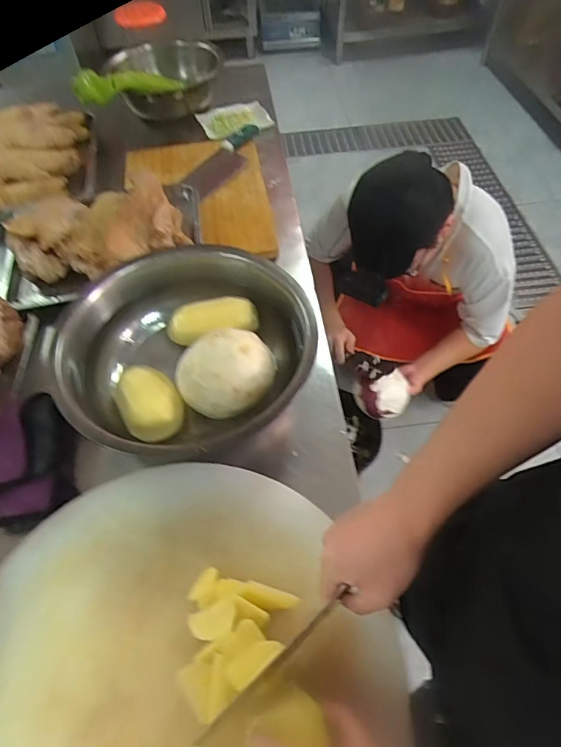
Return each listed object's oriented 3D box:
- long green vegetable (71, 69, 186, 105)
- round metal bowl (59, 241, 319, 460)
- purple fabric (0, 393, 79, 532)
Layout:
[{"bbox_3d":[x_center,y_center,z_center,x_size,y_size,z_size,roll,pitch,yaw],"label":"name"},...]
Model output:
[{"bbox_3d":[-0.318,-0.625,1.022,0.081,0.068,0.266,33,44,21],"label":"long green vegetable"},{"bbox_3d":[-0.129,-0.032,0.661,0.342,0.100,0.331,-1,56,1],"label":"round metal bowl"},{"bbox_3d":[-0.341,0.108,0.621,0.121,0.044,0.181,-13,57,-7],"label":"purple fabric"}]

